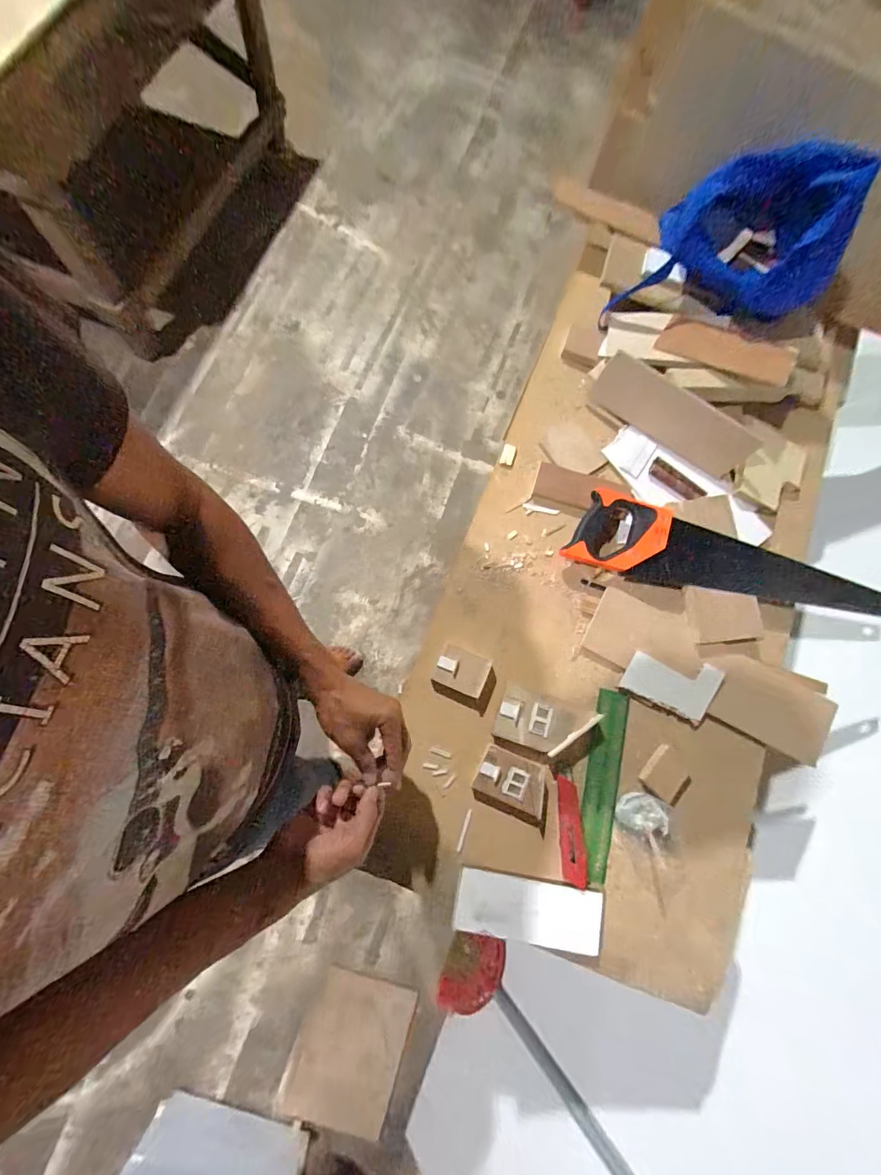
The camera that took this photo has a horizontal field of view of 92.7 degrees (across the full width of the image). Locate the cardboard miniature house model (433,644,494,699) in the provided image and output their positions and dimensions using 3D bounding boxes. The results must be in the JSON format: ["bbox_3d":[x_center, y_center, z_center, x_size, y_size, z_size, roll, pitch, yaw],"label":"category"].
[{"bbox_3d":[0.031,0.119,0.597,0.070,0.022,0.056,21,79,3],"label":"cardboard miniature house model"}]

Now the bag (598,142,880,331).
[{"bbox_3d":[0.440,-0.489,0.604,0.280,0.175,0.132,23,77,0],"label":"bag"}]

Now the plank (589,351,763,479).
[{"bbox_3d":[0.361,-0.263,0.655,0.253,0.082,0.008,31,59,1],"label":"plank"}]

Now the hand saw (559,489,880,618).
[{"bbox_3d":[0.447,-0.039,0.634,0.522,0.042,0.112,13,78,-1],"label":"hand saw"}]

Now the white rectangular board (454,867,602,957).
[{"bbox_3d":[0.117,0.427,0.553,0.188,0.007,0.071,10,72,1],"label":"white rectangular board"}]

